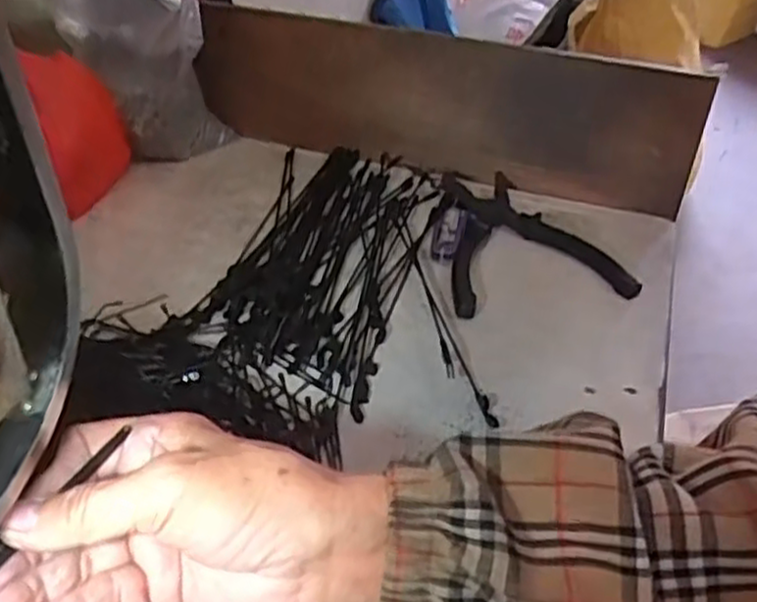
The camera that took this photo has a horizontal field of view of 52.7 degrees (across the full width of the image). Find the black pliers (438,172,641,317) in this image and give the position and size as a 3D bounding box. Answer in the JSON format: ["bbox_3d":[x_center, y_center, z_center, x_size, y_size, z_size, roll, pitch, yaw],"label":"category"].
[{"bbox_3d":[0.093,-0.048,0.546,0.121,0.017,0.156,-6,38,-13],"label":"black pliers"}]

